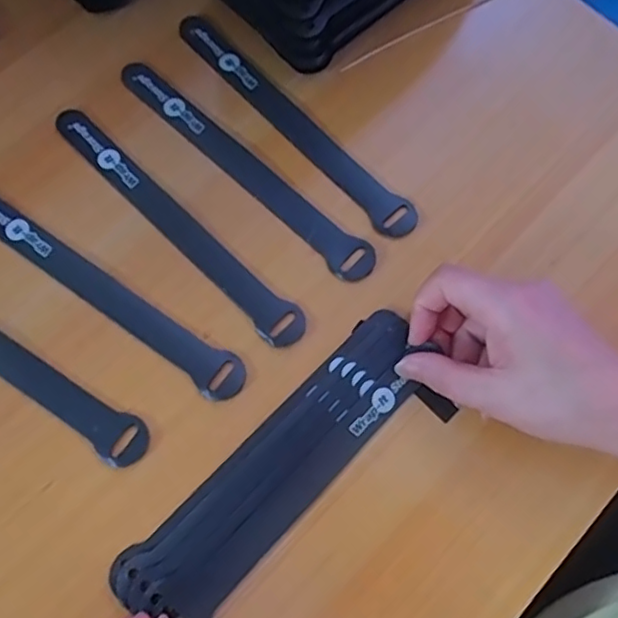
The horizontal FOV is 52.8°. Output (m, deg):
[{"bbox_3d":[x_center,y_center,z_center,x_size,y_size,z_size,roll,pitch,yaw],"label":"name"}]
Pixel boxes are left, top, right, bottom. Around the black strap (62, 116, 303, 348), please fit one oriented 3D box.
[{"bbox_3d":[-0.081,-0.053,0.371,0.207,0.004,0.024,42,74,15],"label":"black strap"}]

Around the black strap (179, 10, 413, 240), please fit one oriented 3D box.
[{"bbox_3d":[-0.010,-0.119,0.394,0.024,0.004,0.207,-40,75,-9],"label":"black strap"}]

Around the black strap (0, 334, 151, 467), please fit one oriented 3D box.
[{"bbox_3d":[-0.175,0.022,0.344,0.207,0.004,0.023,31,71,11],"label":"black strap"}]

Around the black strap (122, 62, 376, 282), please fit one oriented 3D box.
[{"bbox_3d":[-0.043,-0.088,0.384,0.207,0.004,0.025,40,73,14],"label":"black strap"}]

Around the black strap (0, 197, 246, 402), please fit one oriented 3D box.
[{"bbox_3d":[-0.122,-0.016,0.357,0.207,0.004,0.025,35,72,12],"label":"black strap"}]

